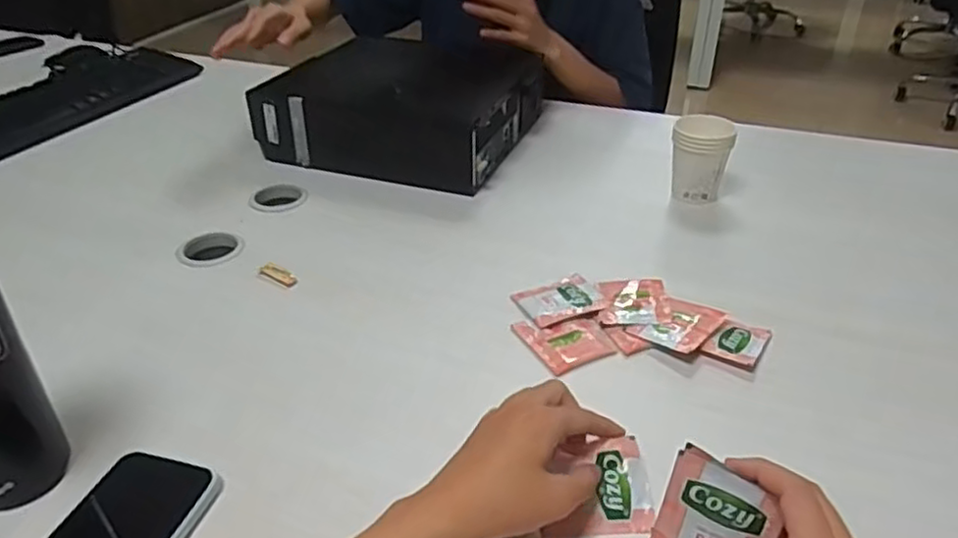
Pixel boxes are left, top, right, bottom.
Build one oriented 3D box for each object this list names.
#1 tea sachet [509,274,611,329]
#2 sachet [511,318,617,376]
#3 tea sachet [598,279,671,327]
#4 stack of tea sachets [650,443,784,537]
[{"bbox_3d":[0.076,0.029,0.650,0.077,0.007,0.060,-14,37,-15],"label":"tea sachet"},{"bbox_3d":[0.075,0.059,0.610,0.065,0.004,0.071,-18,38,-20],"label":"sachet"},{"bbox_3d":[0.144,0.029,0.642,0.061,0.007,0.075,2,36,7],"label":"tea sachet"},{"bbox_3d":[0.141,0.151,0.414,0.064,0.077,0.008,23,25,26],"label":"stack of tea sachets"}]

